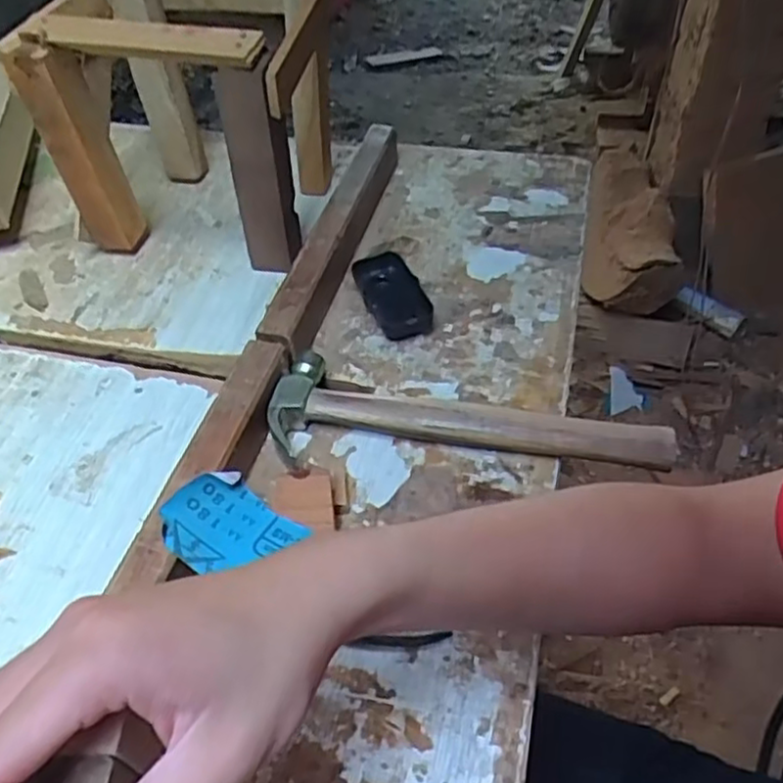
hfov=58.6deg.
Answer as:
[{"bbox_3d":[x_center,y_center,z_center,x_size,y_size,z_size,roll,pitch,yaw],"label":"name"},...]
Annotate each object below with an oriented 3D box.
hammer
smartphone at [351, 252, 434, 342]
[{"bbox_3d":[0.058,0.022,0.555,0.305,0.031,0.099,3,46,7],"label":"hammer"},{"bbox_3d":[0.003,-0.096,0.678,0.057,0.014,0.122,-16,46,-11],"label":"smartphone"}]

